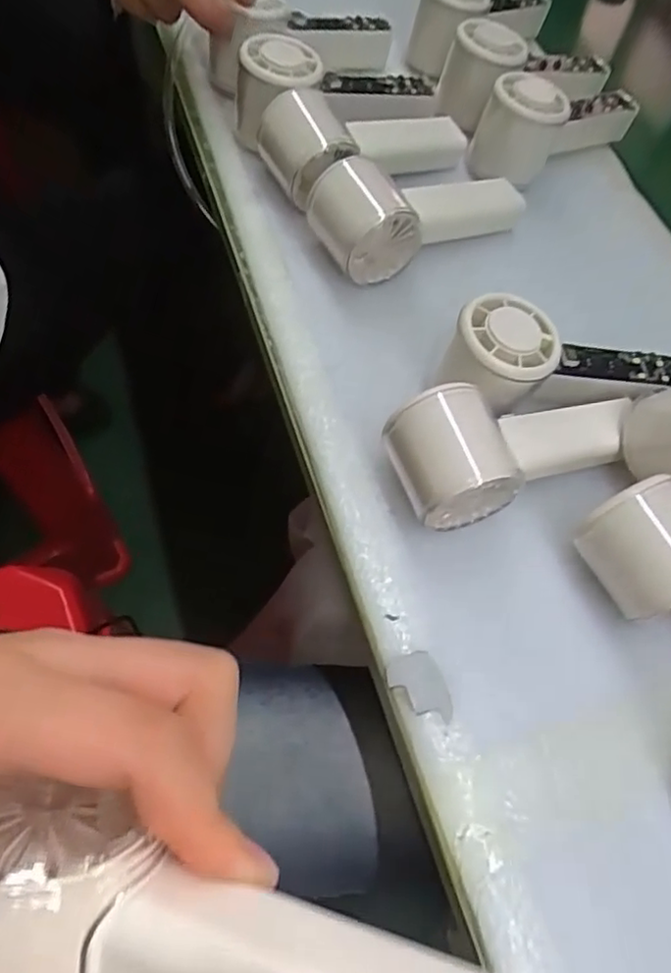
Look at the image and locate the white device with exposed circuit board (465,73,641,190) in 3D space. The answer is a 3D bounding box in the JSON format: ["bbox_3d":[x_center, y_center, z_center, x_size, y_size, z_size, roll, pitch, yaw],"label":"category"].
[{"bbox_3d":[0.175,-0.278,0.502,0.160,0.064,0.050,-24,65,-28],"label":"white device with exposed circuit board"}]

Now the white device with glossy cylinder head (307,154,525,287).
[{"bbox_3d":[0.057,-0.183,0.437,0.146,0.054,0.063,-18,64,-29],"label":"white device with glossy cylinder head"}]

